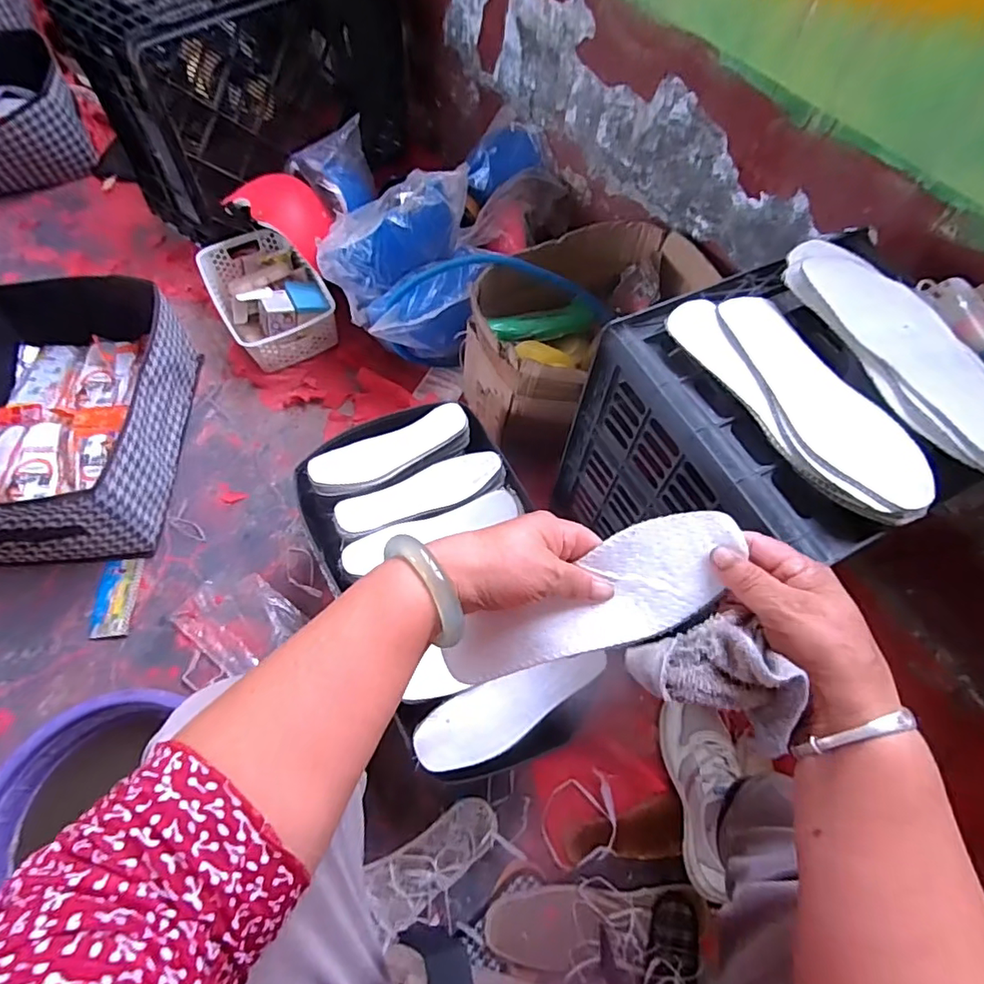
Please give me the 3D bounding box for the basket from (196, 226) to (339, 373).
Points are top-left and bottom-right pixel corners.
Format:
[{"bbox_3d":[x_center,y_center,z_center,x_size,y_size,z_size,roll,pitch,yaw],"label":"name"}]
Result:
[{"bbox_3d":[-0.446,-0.394,1.078,0.198,0.090,0.303,-27,66,-16],"label":"basket"}]

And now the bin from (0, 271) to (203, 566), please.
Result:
[{"bbox_3d":[-0.689,-0.131,0.878,0.325,0.184,0.462,-4,62,-6],"label":"bin"}]

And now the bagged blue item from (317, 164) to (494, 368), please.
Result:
[{"bbox_3d":[-0.143,-0.336,0.915,0.247,0.264,0.186,-13,63,-10],"label":"bagged blue item"}]

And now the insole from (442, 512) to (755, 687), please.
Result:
[{"bbox_3d":[0.064,0.077,0.362,0.211,0.023,0.062,-27,66,7],"label":"insole"}]

